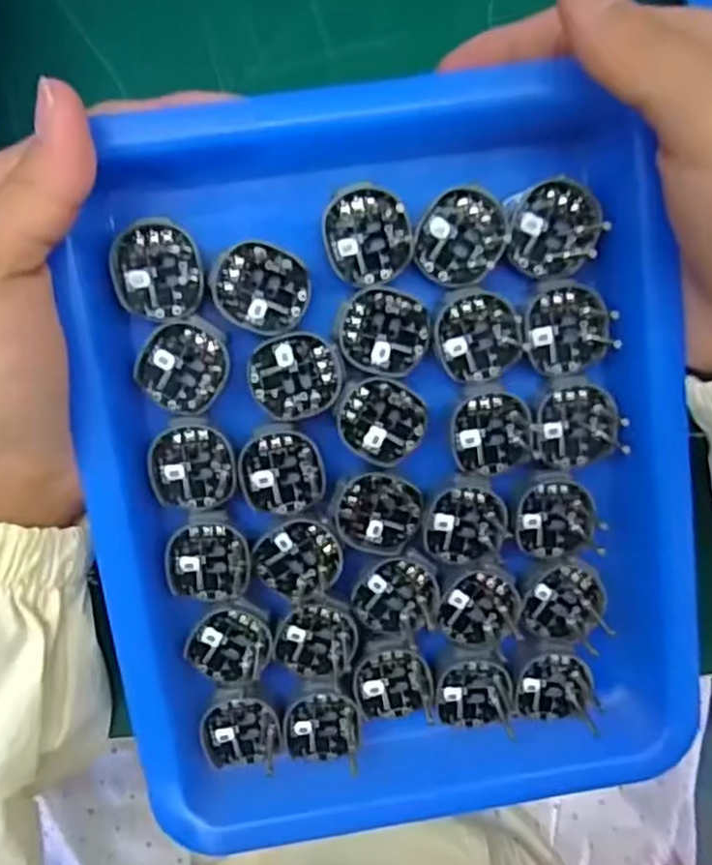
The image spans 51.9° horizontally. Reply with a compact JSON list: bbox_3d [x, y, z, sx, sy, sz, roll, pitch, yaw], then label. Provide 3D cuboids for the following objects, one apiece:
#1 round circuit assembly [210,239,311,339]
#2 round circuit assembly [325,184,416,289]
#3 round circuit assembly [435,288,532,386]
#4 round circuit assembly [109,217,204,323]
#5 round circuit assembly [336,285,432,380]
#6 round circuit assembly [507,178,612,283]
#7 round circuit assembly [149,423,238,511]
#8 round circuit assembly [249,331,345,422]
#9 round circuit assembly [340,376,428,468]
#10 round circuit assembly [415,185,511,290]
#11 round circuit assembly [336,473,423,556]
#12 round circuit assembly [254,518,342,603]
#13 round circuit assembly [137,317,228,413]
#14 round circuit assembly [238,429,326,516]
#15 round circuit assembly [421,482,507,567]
[{"bbox_3d":[-0.028,-0.042,0.214,0.028,0.007,0.024,21,84,-4],"label":"round circuit assembly"},{"bbox_3d":[0.003,-0.057,0.213,0.025,0.004,0.028,-5,103,0],"label":"round circuit assembly"},{"bbox_3d":[0.037,-0.029,0.220,0.026,0.004,0.028,-1,102,-3],"label":"round circuit assembly"},{"bbox_3d":[-0.057,-0.046,0.210,0.024,0.006,0.028,-4,100,-7],"label":"round circuit assembly"},{"bbox_3d":[0.009,-0.030,0.217,0.027,0.007,0.024,16,85,-4],"label":"round circuit assembly"},{"bbox_3d":[0.058,-0.060,0.216,0.029,0.004,0.026,-36,98,8],"label":"round circuit assembly"},{"bbox_3d":[-0.049,0.011,0.222,0.025,0.007,0.025,0,86,-6],"label":"round circuit assembly"},{"bbox_3d":[-0.017,-0.017,0.217,0.026,0.006,0.024,0,86,-6],"label":"round circuit assembly"},{"bbox_3d":[0.008,-0.003,0.223,0.026,0.006,0.023,29,84,-3],"label":"round circuit assembly"},{"bbox_3d":[0.030,-0.057,0.215,0.027,0.010,0.025,0,86,-6],"label":"round circuit assembly"},{"bbox_3d":[0.007,0.025,0.227,0.027,0.004,0.027,-1,100,-7],"label":"round circuit assembly"},{"bbox_3d":[-0.018,0.039,0.229,0.025,0.007,0.025,0,86,-6],"label":"round circuit assembly"},{"bbox_3d":[-0.051,-0.019,0.216,0.024,0.007,0.025,0,86,-6],"label":"round circuit assembly"},{"bbox_3d":[-0.023,0.012,0.224,0.025,0.006,0.025,-4,86,-6],"label":"round circuit assembly"},{"bbox_3d":[0.035,0.030,0.231,0.025,0.007,0.025,0,86,-6],"label":"round circuit assembly"}]

